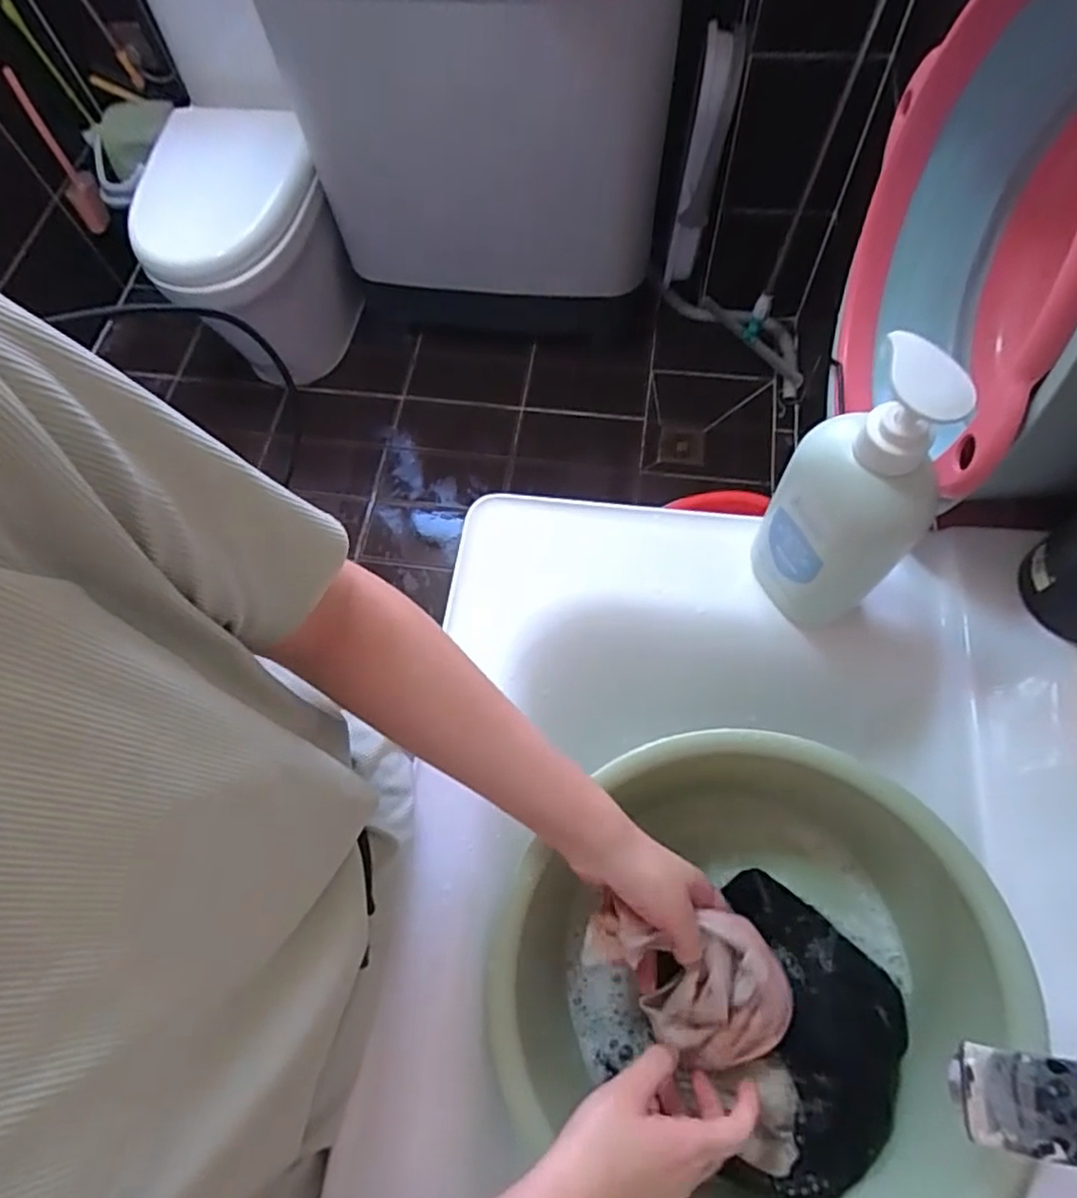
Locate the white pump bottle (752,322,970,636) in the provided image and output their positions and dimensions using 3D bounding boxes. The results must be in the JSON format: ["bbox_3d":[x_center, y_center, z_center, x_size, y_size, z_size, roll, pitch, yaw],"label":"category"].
[{"bbox_3d":[0.184,-0.053,0.419,0.048,0.223,0.086,-30,68,-9],"label":"white pump bottle"}]

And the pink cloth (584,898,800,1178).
[{"bbox_3d":[0.097,0.237,0.438,0.126,0.054,0.086,38,74,17],"label":"pink cloth"}]

